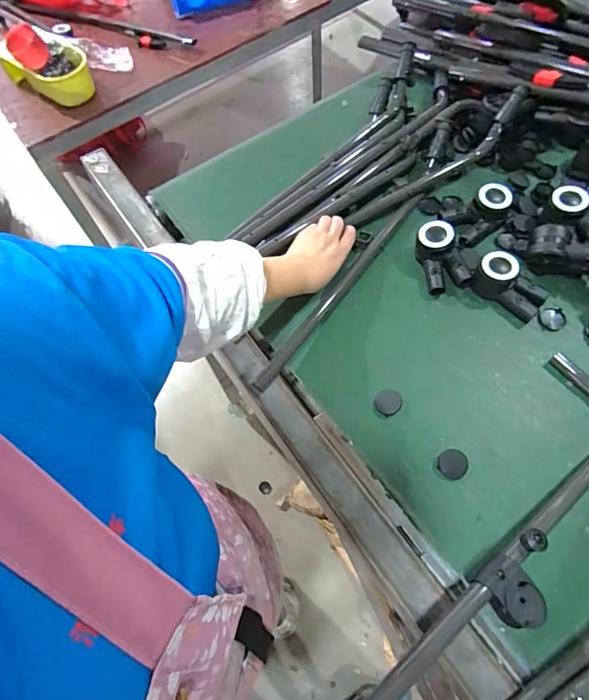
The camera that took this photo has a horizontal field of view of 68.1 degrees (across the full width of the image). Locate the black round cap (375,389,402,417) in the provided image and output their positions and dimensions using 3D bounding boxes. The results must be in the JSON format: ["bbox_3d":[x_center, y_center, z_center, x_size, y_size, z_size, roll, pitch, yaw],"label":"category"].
[{"bbox_3d":[0.124,0.069,0.574,0.034,0.008,0.036,-1,63,2],"label":"black round cap"}]

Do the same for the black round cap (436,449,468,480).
[{"bbox_3d":[0.193,0.139,0.530,0.034,0.011,0.034,-1,63,2],"label":"black round cap"}]

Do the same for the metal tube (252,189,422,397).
[{"bbox_3d":[0.075,-0.101,0.648,0.025,0.023,0.422,33,69,17],"label":"metal tube"}]

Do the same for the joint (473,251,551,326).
[{"bbox_3d":[0.305,-0.091,0.617,0.102,0.050,0.062,32,69,17],"label":"joint"}]

